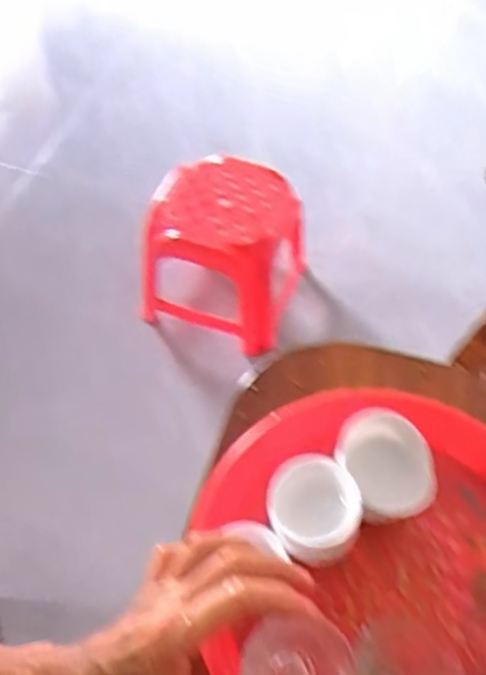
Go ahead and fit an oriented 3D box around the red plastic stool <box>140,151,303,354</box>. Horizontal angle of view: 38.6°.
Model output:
[{"bbox_3d":[-0.038,-0.175,1.431,0.303,0.257,0.299,10,56,6],"label":"red plastic stool"}]

